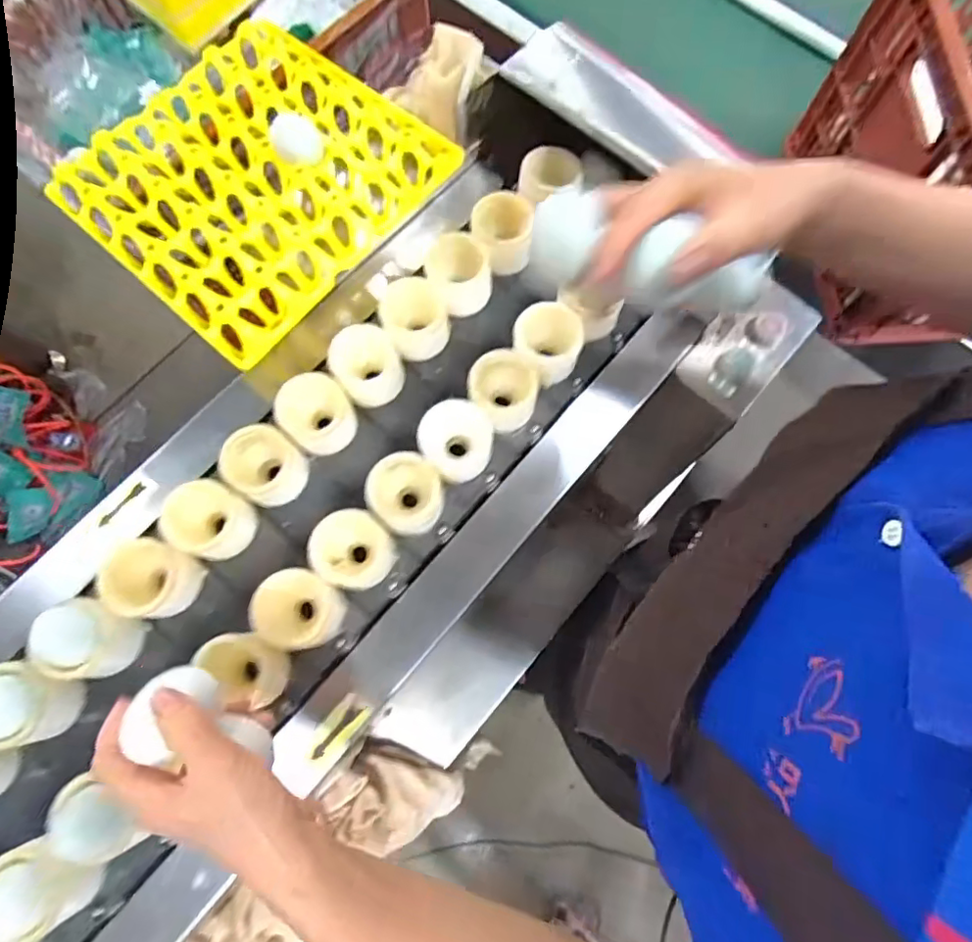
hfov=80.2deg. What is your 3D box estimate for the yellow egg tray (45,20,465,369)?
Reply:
[{"bbox_3d":[-0.226,-0.282,0.551,0.288,0.049,0.283,40,78,11],"label":"yellow egg tray"}]

